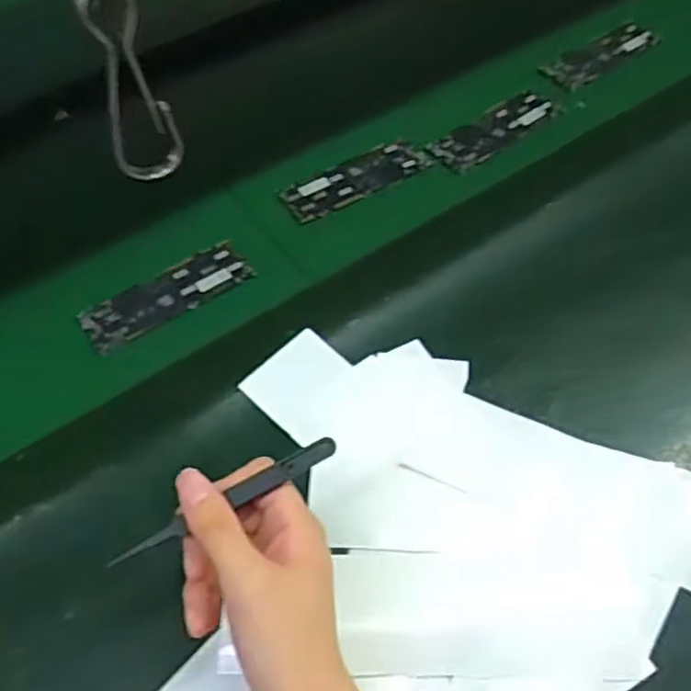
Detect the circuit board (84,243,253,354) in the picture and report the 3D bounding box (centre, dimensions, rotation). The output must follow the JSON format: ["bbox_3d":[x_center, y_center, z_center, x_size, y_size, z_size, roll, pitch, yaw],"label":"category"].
[{"bbox_3d":[-0.129,-0.037,0.507,0.121,0.004,0.043,-30,62,-17],"label":"circuit board"}]

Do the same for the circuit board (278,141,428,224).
[{"bbox_3d":[0.009,-0.137,0.569,0.123,0.004,0.039,-27,61,-16],"label":"circuit board"}]

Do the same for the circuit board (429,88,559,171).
[{"bbox_3d":[0.130,-0.185,0.597,0.127,0.005,0.040,-32,63,-18],"label":"circuit board"}]

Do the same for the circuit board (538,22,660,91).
[{"bbox_3d":[0.232,-0.270,0.647,0.115,0.008,0.044,-31,62,-18],"label":"circuit board"}]

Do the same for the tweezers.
[{"bbox_3d":[-0.054,0.071,0.322,0.111,0.005,0.009,-27,61,-10],"label":"tweezers"}]

